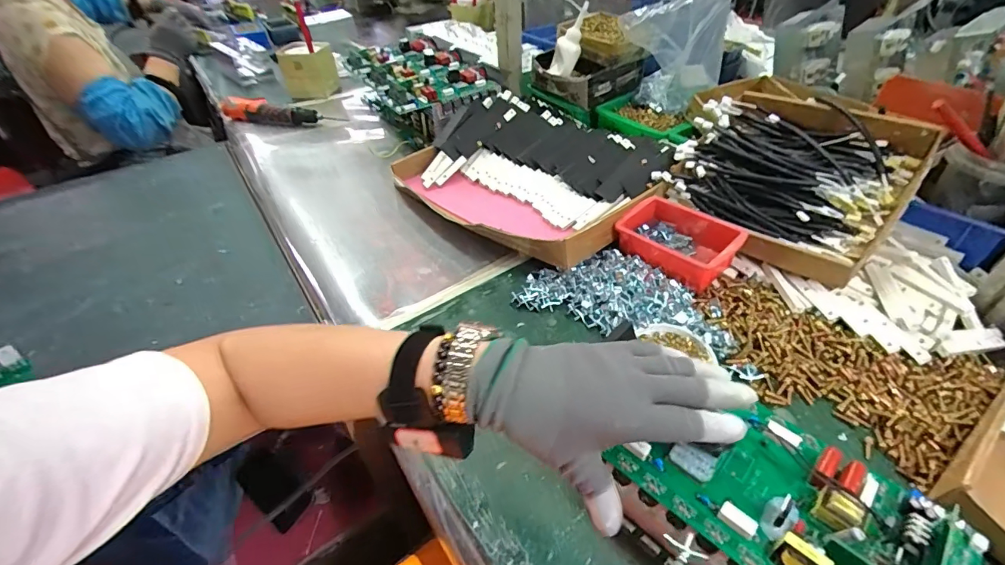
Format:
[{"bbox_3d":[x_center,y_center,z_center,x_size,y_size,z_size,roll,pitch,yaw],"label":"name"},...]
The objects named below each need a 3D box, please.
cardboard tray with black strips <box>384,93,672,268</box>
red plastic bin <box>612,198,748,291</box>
[{"bbox_3d":[0.039,-0.199,0.787,0.444,0.088,0.333,33,53,31],"label":"cardboard tray with black strips"},{"bbox_3d":[0.245,-0.065,0.614,0.154,0.045,0.123,30,52,30],"label":"red plastic bin"}]

